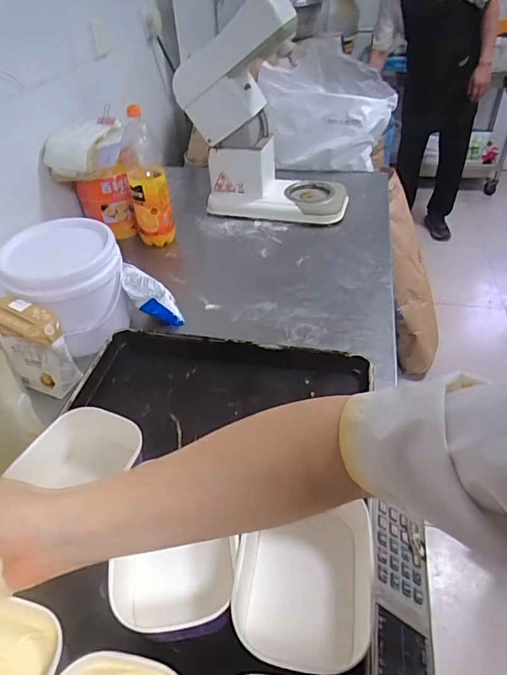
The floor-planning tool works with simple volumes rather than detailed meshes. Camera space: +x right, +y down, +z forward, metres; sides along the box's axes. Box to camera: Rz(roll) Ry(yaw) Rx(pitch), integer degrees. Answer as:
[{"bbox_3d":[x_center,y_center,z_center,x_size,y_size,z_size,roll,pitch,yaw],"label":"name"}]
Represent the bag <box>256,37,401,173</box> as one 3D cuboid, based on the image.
[{"bbox_3d":[0.234,-0.751,1.538,0.452,0.388,0.107,15,17,-8],"label":"bag"}]

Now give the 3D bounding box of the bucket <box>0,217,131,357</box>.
[{"bbox_3d":[-0.362,-0.102,0.916,0.198,0.189,0.182,-2,41,1],"label":"bucket"}]

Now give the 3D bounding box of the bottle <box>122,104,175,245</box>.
[{"bbox_3d":[-0.268,-0.388,1.165,0.103,0.324,0.126,-11,42,-9],"label":"bottle"}]

